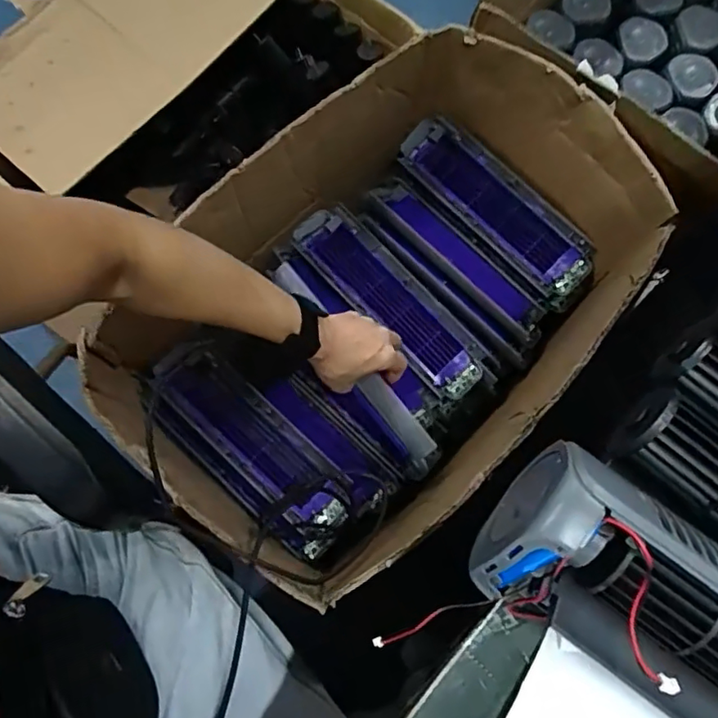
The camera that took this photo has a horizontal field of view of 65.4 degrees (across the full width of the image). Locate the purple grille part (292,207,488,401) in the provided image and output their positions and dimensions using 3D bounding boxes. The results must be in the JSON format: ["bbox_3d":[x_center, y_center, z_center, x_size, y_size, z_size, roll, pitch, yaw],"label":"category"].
[{"bbox_3d":[0.036,-0.072,0.699,0.075,0.032,0.289,-42,82,-10],"label":"purple grille part"}]

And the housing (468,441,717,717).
[{"bbox_3d":[0.195,0.157,0.243,0.315,0.073,0.075,36,79,6],"label":"housing"}]

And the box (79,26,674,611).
[{"bbox_3d":[0.037,-0.072,0.652,0.359,0.251,0.540,43,80,8],"label":"box"}]

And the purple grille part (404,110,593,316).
[{"bbox_3d":[0.177,-0.196,0.740,0.297,0.061,0.078,43,80,8],"label":"purple grille part"}]

